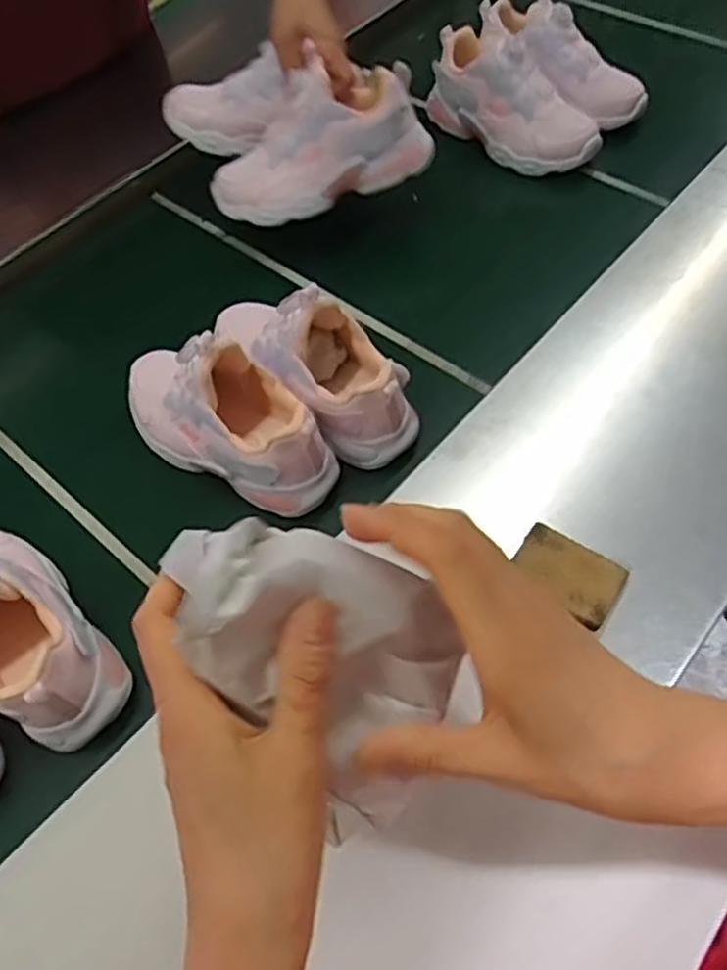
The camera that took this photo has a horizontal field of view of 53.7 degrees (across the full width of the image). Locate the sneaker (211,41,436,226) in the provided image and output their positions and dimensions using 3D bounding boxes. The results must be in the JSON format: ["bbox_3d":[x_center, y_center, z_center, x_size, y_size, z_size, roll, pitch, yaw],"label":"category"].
[{"bbox_3d":[-0.044,-0.334,0.688,0.208,0.110,0.084,-10,55,-3],"label":"sneaker"}]

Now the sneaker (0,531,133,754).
[{"bbox_3d":[-0.259,0.077,0.496,0.082,0.103,0.202,-40,62,-22],"label":"sneaker"}]

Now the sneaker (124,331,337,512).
[{"bbox_3d":[-0.118,-0.066,0.571,0.200,0.121,0.071,23,59,18],"label":"sneaker"}]

